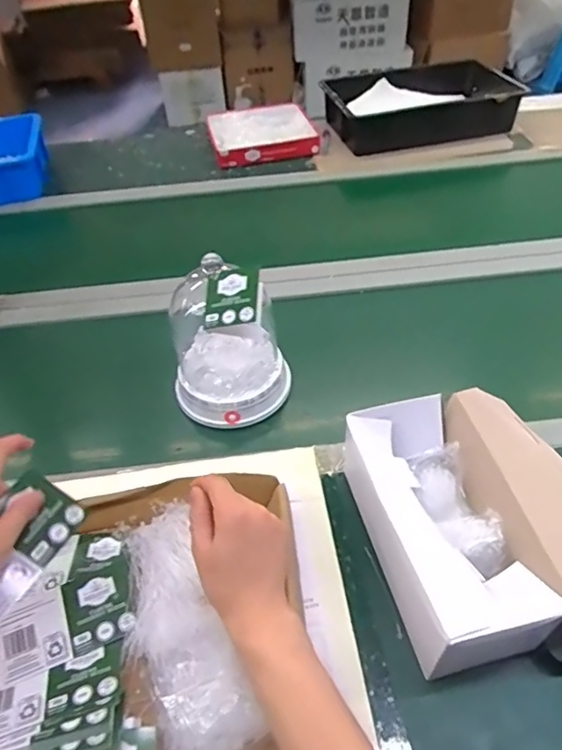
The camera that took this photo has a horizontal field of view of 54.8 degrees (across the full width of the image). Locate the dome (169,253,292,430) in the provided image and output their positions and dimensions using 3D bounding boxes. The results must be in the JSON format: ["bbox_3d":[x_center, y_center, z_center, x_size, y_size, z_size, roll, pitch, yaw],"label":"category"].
[{"bbox_3d":[-0.070,-0.044,0.670,0.141,0.202,0.124,-15,49,-9],"label":"dome"}]

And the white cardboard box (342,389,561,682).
[{"bbox_3d":[0.186,0.136,0.530,0.188,0.094,0.235,-13,49,-7],"label":"white cardboard box"}]

